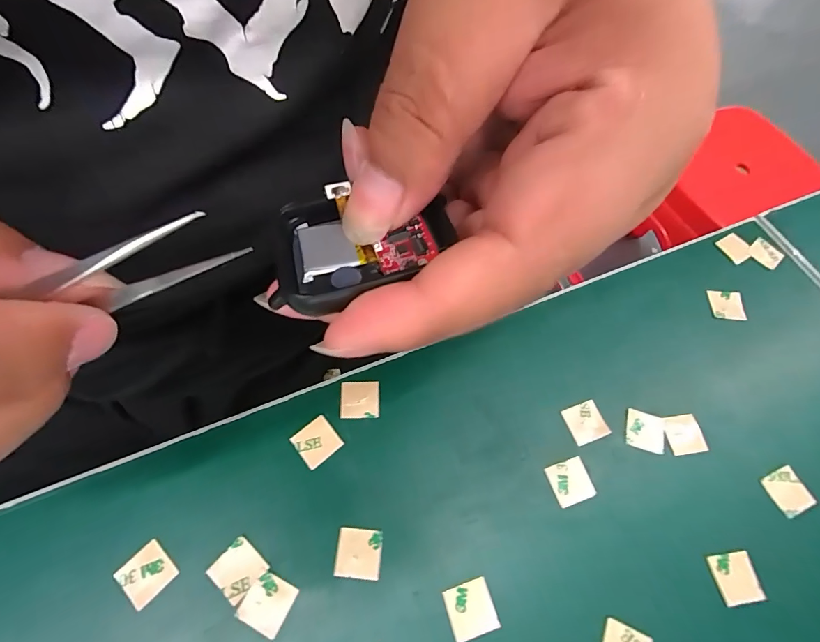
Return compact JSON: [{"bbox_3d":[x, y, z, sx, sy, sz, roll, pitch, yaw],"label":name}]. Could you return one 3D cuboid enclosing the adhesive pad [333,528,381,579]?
[{"bbox_3d":[-0.018,0.082,0.141,0.015,0.004,0.015,6,65,0],"label":"adhesive pad"}]

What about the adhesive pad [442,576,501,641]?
[{"bbox_3d":[0.021,0.098,0.135,0.015,0.004,0.015,-14,67,-10],"label":"adhesive pad"}]

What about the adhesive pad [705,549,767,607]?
[{"bbox_3d":[0.117,0.092,0.144,0.016,0.004,0.016,-7,65,-6],"label":"adhesive pad"}]

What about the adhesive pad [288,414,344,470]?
[{"bbox_3d":[-0.037,0.047,0.157,0.016,0.004,0.015,-37,72,-18],"label":"adhesive pad"}]

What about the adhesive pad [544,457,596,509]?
[{"bbox_3d":[0.062,0.063,0.156,0.015,0.004,0.015,-17,66,-8],"label":"adhesive pad"}]

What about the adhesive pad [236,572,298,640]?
[{"bbox_3d":[-0.048,0.094,0.133,0.015,0.004,0.015,26,66,9],"label":"adhesive pad"}]

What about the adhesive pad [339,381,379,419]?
[{"bbox_3d":[-0.021,0.032,0.165,0.016,0.004,0.015,-2,65,-4],"label":"adhesive pad"}]

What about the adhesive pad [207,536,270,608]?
[{"bbox_3d":[-0.059,0.085,0.137,0.015,0.004,0.015,39,69,14],"label":"adhesive pad"}]

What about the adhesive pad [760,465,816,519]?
[{"bbox_3d":[0.149,0.067,0.158,0.014,0.004,0.015,-20,68,-12],"label":"adhesive pad"}]

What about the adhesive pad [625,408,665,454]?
[{"bbox_3d":[0.098,0.046,0.166,0.015,0.004,0.015,17,70,7],"label":"adhesive pad"}]

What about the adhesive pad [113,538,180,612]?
[{"bbox_3d":[-0.090,0.086,0.137,0.016,0.004,0.016,41,67,14],"label":"adhesive pad"}]

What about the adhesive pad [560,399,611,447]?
[{"bbox_3d":[0.073,0.041,0.165,0.016,0.004,0.015,-18,67,-11],"label":"adhesive pad"}]

